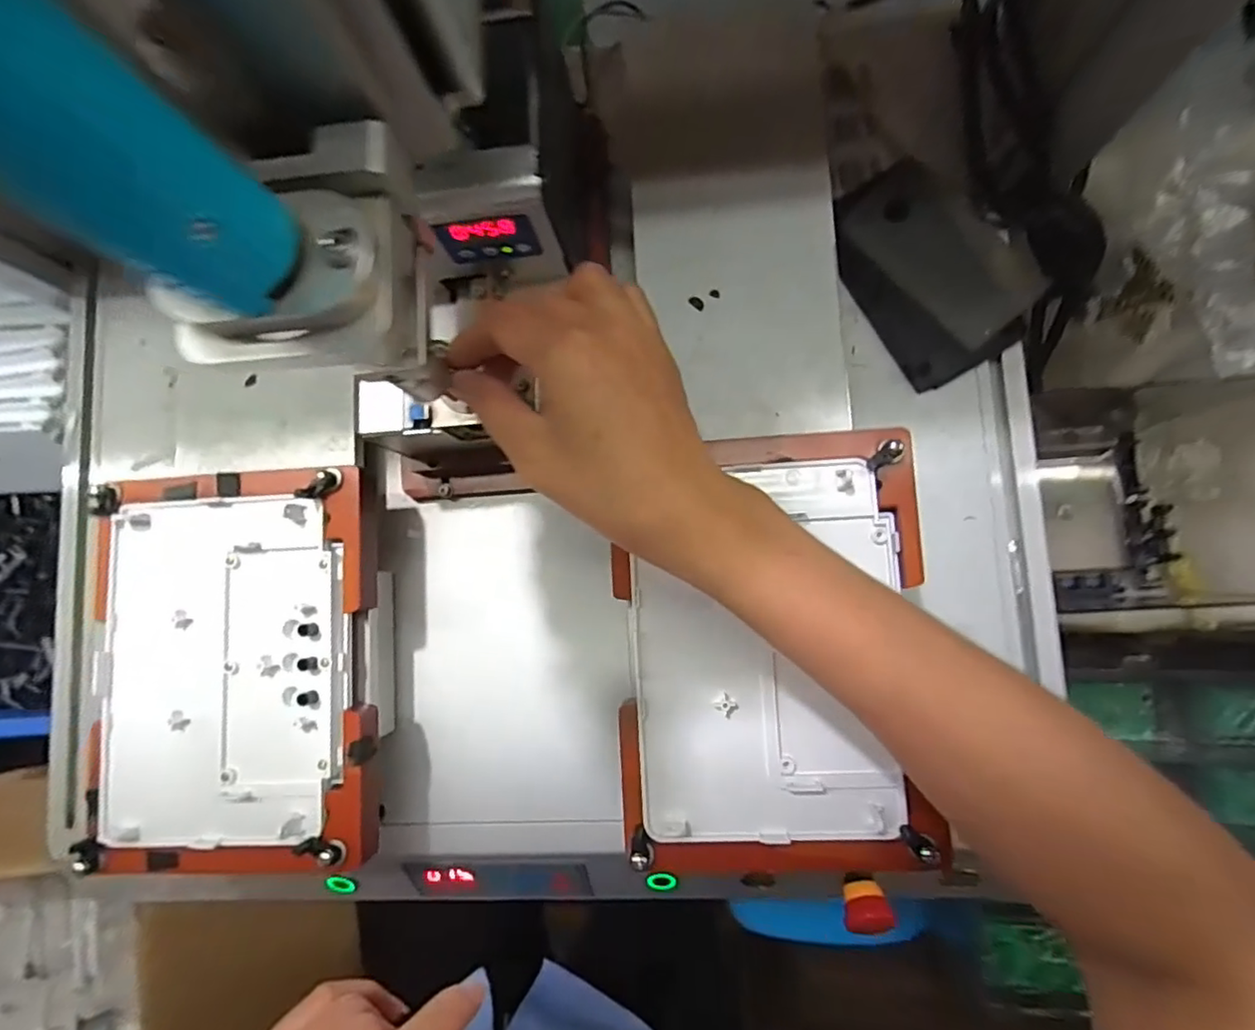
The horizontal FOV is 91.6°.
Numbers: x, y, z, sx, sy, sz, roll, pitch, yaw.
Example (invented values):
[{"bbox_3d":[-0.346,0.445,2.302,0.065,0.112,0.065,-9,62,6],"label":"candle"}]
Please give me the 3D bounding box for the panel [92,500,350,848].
[{"bbox_3d":[-0.229,0.087,0.344,0.142,0.010,0.183,-2,84,6],"label":"panel"}]

